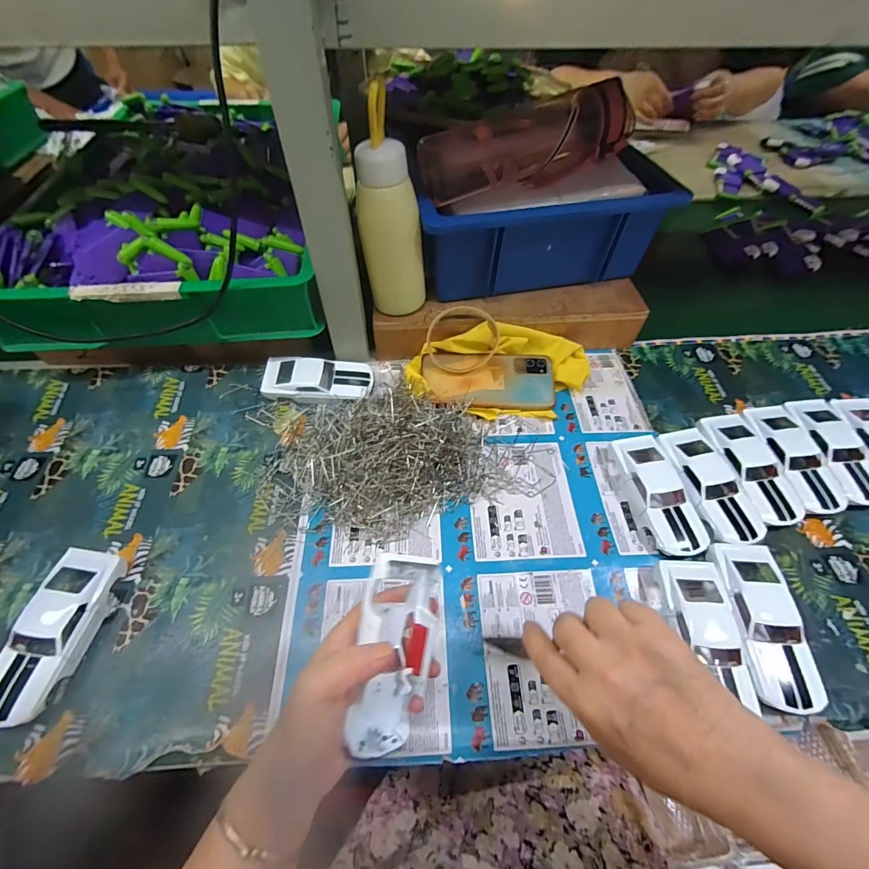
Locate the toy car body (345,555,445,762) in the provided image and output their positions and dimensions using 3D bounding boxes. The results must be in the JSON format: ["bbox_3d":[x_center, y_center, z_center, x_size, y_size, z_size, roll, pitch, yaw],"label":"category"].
[{"bbox_3d":[-0.029,0.155,0.293,0.055,0.050,0.130,10,80,6],"label":"toy car body"}]

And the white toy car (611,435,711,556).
[{"bbox_3d":[0.235,0.061,0.424,0.053,0.030,0.130,-6,57,-5],"label":"white toy car"}]

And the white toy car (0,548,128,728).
[{"bbox_3d":[-0.325,0.167,0.346,0.051,0.030,0.131,10,58,6],"label":"white toy car"}]

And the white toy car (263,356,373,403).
[{"bbox_3d":[-0.142,-0.067,0.496,0.128,0.034,0.056,5,57,3],"label":"white toy car"}]

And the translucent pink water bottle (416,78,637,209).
[{"bbox_3d":[0.110,-0.352,0.487,0.242,0.085,0.092,-13,56,-10],"label":"translucent pink water bottle"}]

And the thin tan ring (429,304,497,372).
[{"bbox_3d":[0.034,-0.118,0.502,0.085,0.014,0.083,0,98,3],"label":"thin tan ring"}]

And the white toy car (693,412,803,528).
[{"bbox_3d":[0.340,0.035,0.441,0.058,0.031,0.130,-7,58,-5],"label":"white toy car"}]

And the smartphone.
[{"bbox_3d":[0.068,-0.069,0.507,0.161,0.013,0.076,2,69,-3],"label":"smartphone"}]

